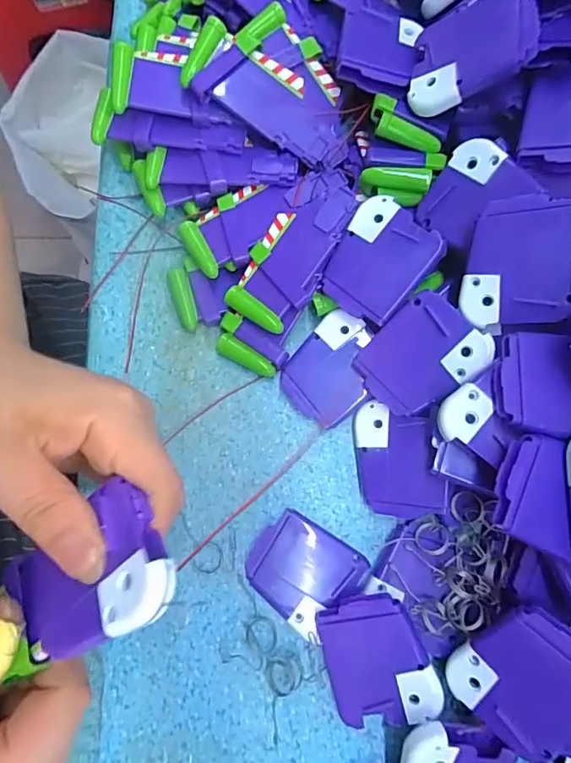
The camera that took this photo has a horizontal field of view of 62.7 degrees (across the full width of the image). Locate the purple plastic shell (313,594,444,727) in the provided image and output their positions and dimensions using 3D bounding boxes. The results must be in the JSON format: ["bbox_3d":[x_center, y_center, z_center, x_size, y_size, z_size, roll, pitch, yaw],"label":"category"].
[{"bbox_3d":[0.046,0.139,0.238,0.050,0.012,0.060,-18,84,12],"label":"purple plastic shell"}]

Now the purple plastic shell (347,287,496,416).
[{"bbox_3d":[0.071,-0.012,0.251,0.061,0.004,0.050,-45,79,18],"label":"purple plastic shell"}]

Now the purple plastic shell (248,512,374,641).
[{"bbox_3d":[0.010,0.104,0.259,0.058,0.006,0.050,37,82,8],"label":"purple plastic shell"}]

